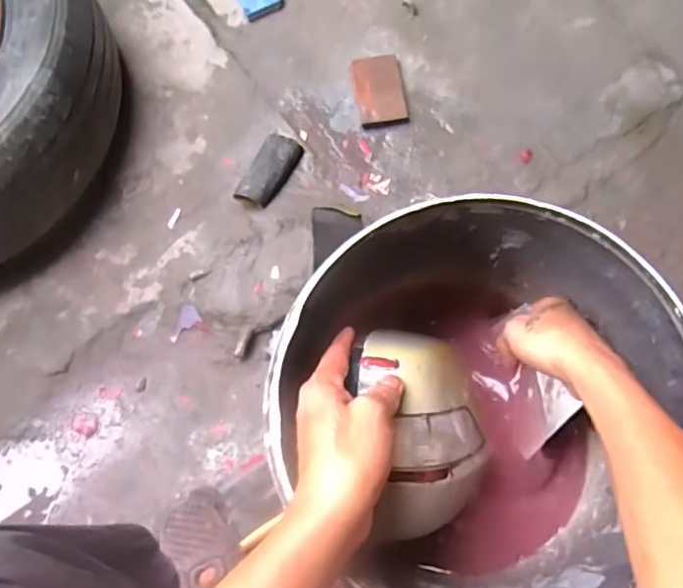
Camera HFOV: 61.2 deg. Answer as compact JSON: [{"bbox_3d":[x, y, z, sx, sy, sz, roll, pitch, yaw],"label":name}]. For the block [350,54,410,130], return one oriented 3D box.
[{"bbox_3d":[0.059,-0.314,0.892,0.074,0.027,0.112,-10,74,-2],"label":"block"}]

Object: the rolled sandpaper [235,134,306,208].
[{"bbox_3d":[-0.104,-0.182,0.845,0.051,0.033,0.121,24,76,7],"label":"rolled sandpaper"}]

